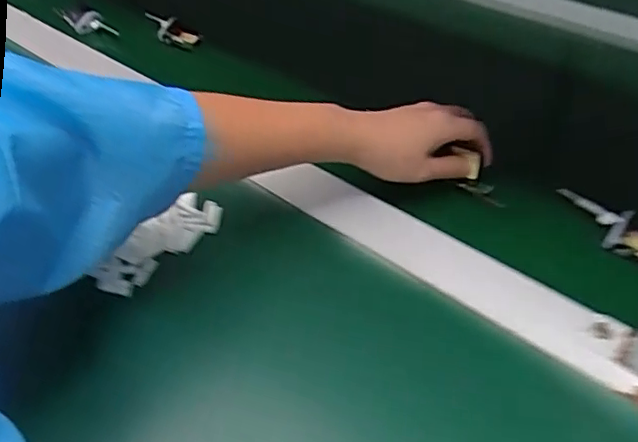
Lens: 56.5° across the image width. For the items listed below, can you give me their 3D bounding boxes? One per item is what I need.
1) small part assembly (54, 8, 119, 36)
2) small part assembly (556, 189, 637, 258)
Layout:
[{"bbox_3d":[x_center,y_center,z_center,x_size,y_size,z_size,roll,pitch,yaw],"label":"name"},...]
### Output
[{"bbox_3d":[-0.291,-0.248,0.743,0.108,0.022,0.027,33,53,32],"label":"small part assembly"},{"bbox_3d":[0.231,0.004,0.468,0.096,0.015,0.037,33,55,31],"label":"small part assembly"}]

